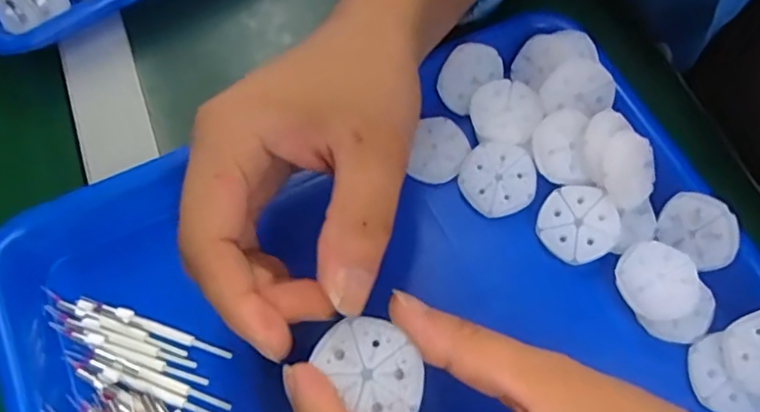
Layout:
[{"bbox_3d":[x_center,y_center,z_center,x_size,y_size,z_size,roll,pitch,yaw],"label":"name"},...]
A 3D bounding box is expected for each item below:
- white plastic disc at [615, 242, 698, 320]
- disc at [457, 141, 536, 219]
[{"bbox_3d":[0.133,0.035,0.288,0.037,0.007,0.036,0,66,-1],"label":"white plastic disc"},{"bbox_3d":[0.061,-0.015,0.313,0.038,0.004,0.038,-2,80,9],"label":"disc"}]

